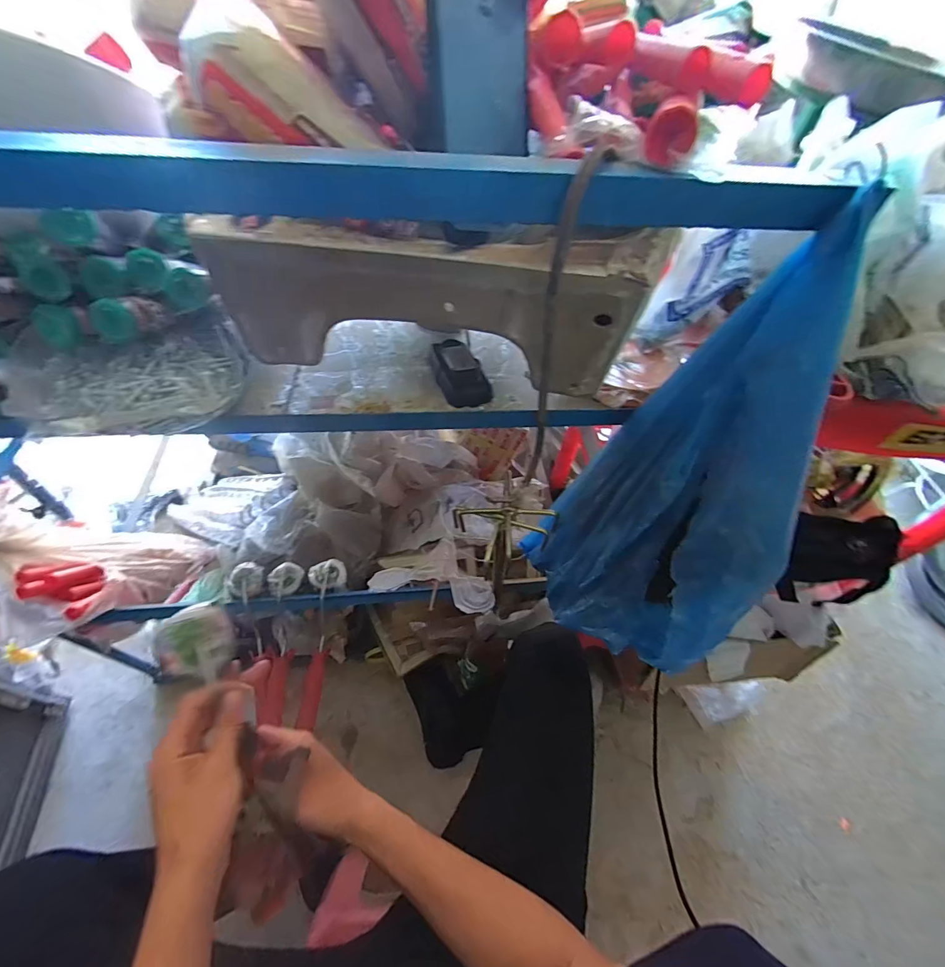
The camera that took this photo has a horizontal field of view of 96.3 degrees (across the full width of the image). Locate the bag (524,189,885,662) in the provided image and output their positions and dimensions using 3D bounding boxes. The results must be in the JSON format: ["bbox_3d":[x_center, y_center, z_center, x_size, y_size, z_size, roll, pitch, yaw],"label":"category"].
[{"bbox_3d":[0.199,0.015,0.391,0.053,0.456,0.209,-13,54,-39],"label":"bag"}]

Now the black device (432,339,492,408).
[{"bbox_3d":[-0.015,-0.127,0.467,0.047,0.024,0.097,-15,57,-15],"label":"black device"}]

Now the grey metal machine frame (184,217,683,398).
[{"bbox_3d":[-0.034,-0.149,0.362,0.347,0.128,0.071,8,54,1],"label":"grey metal machine frame"}]

